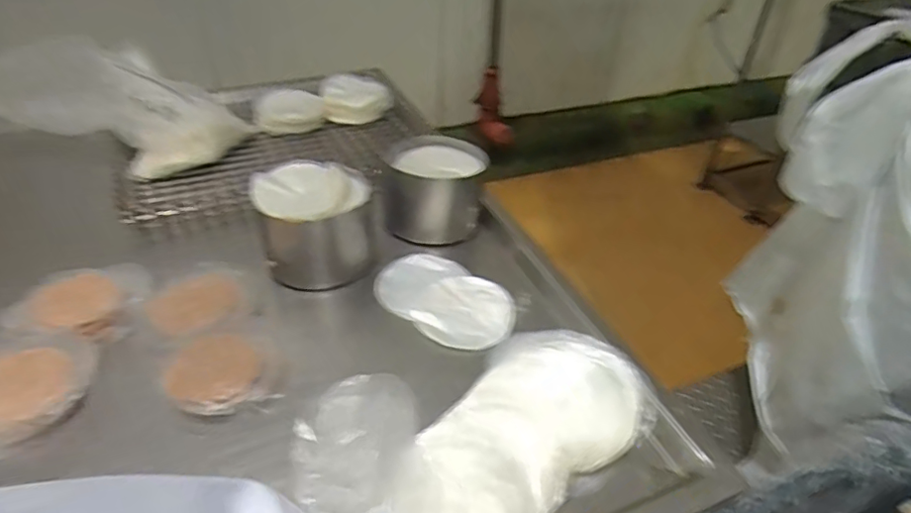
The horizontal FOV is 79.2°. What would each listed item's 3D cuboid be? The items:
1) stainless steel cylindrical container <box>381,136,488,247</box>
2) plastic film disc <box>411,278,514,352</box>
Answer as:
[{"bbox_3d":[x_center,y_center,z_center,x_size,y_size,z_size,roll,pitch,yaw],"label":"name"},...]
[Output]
[{"bbox_3d":[-0.030,-0.088,0.801,0.134,0.121,0.127,1,39,-1],"label":"stainless steel cylindrical container"},{"bbox_3d":[0.010,0.067,0.674,0.118,0.021,0.110,1,39,-1],"label":"plastic film disc"}]

